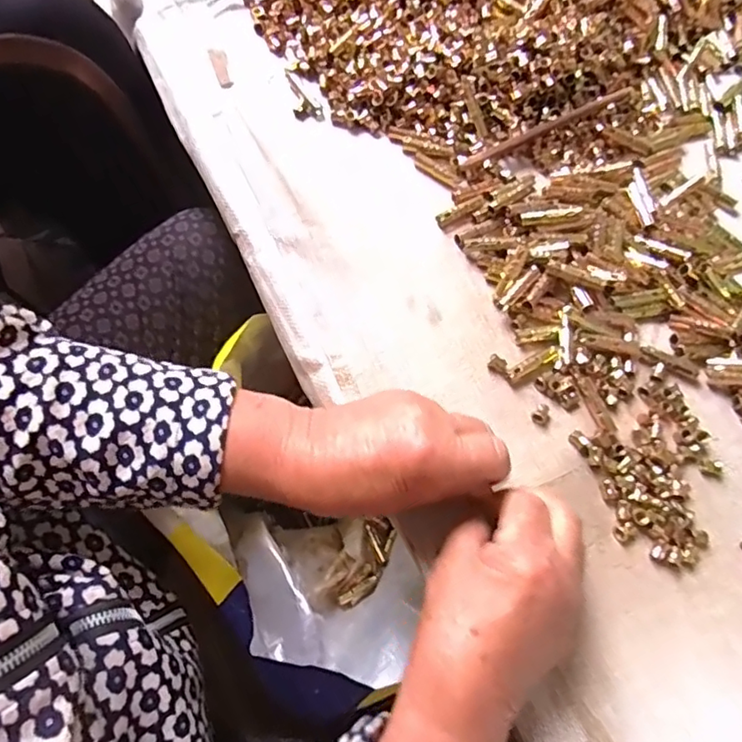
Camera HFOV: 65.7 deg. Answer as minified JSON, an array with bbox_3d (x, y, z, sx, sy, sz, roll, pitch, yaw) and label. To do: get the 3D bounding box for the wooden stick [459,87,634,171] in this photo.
[{"bbox_3d":[0.143,-0.193,0.446,0.167,0.008,0.010,-28,75,-10],"label":"wooden stick"}]

